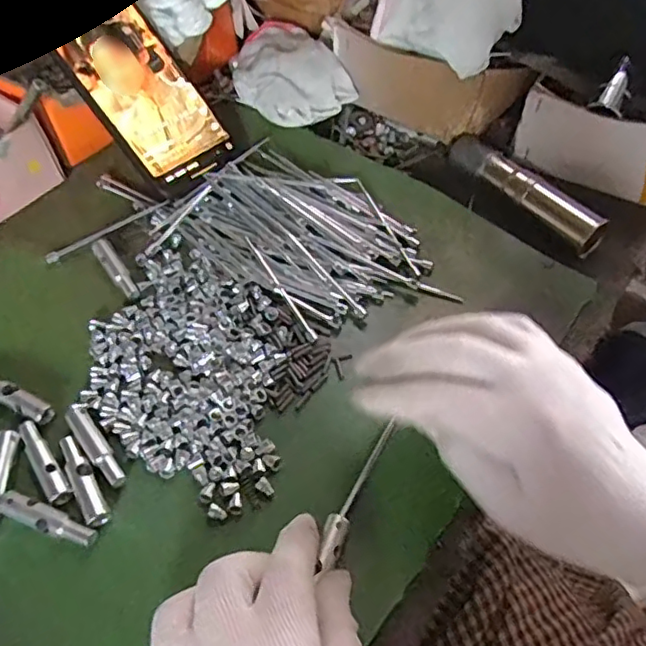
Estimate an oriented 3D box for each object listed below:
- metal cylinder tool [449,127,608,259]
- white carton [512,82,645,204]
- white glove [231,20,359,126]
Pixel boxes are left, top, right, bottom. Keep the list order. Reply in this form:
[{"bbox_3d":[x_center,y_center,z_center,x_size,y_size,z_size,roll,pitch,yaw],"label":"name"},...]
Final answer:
[{"bbox_3d":[0.139,-0.094,0.419,0.022,0.020,0.128,-32,61,-21],"label":"metal cylinder tool"},{"bbox_3d":[0.203,-0.121,0.415,0.129,0.060,0.023,23,58,15],"label":"white carton"},{"bbox_3d":[-0.032,-0.196,0.471,0.068,0.049,0.109,-33,61,-21],"label":"white glove"}]

